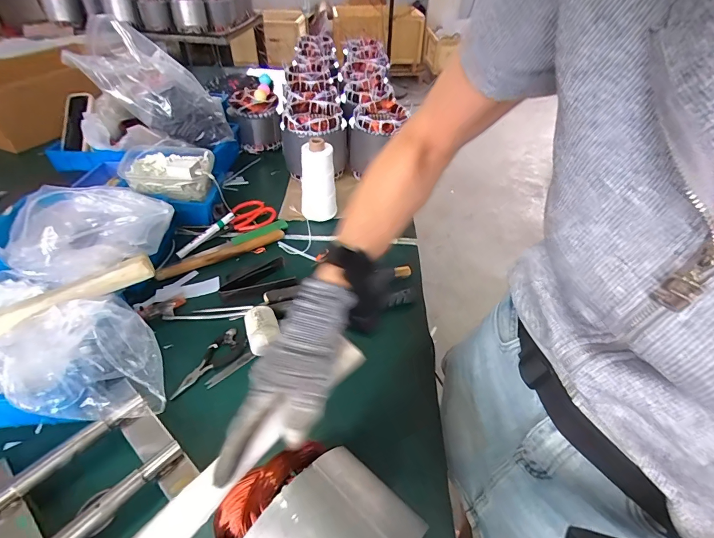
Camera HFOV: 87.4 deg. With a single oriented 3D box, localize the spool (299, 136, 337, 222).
[{"bbox_3d":[-0.086,-0.190,0.797,0.071,0.168,0.066,1,43,-1],"label":"spool"}]

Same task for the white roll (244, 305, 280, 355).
[{"bbox_3d":[-0.146,0.097,0.581,0.047,0.046,0.073,-15,45,-16],"label":"white roll"}]

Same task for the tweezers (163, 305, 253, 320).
[{"bbox_3d":[-0.252,0.075,0.634,0.141,0.006,0.027,-5,43,-7],"label":"tweezers"}]

